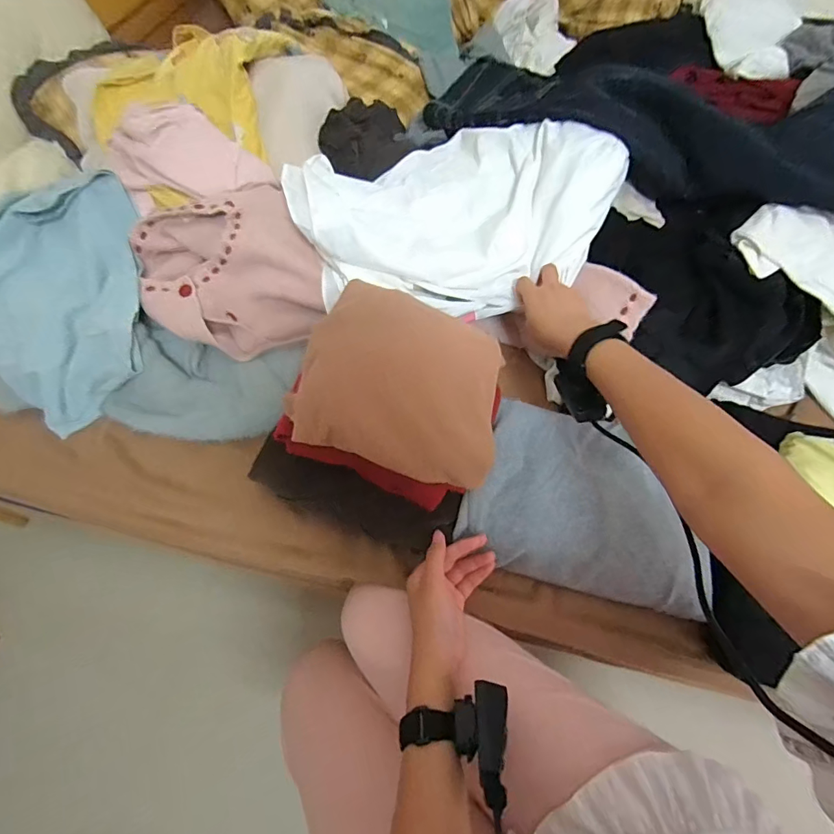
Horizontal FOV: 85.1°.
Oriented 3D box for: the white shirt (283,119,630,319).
[{"bbox_3d":[0.047,-0.293,0.629,0.416,0.132,0.282,-11,62,-7],"label":"white shirt"}]

